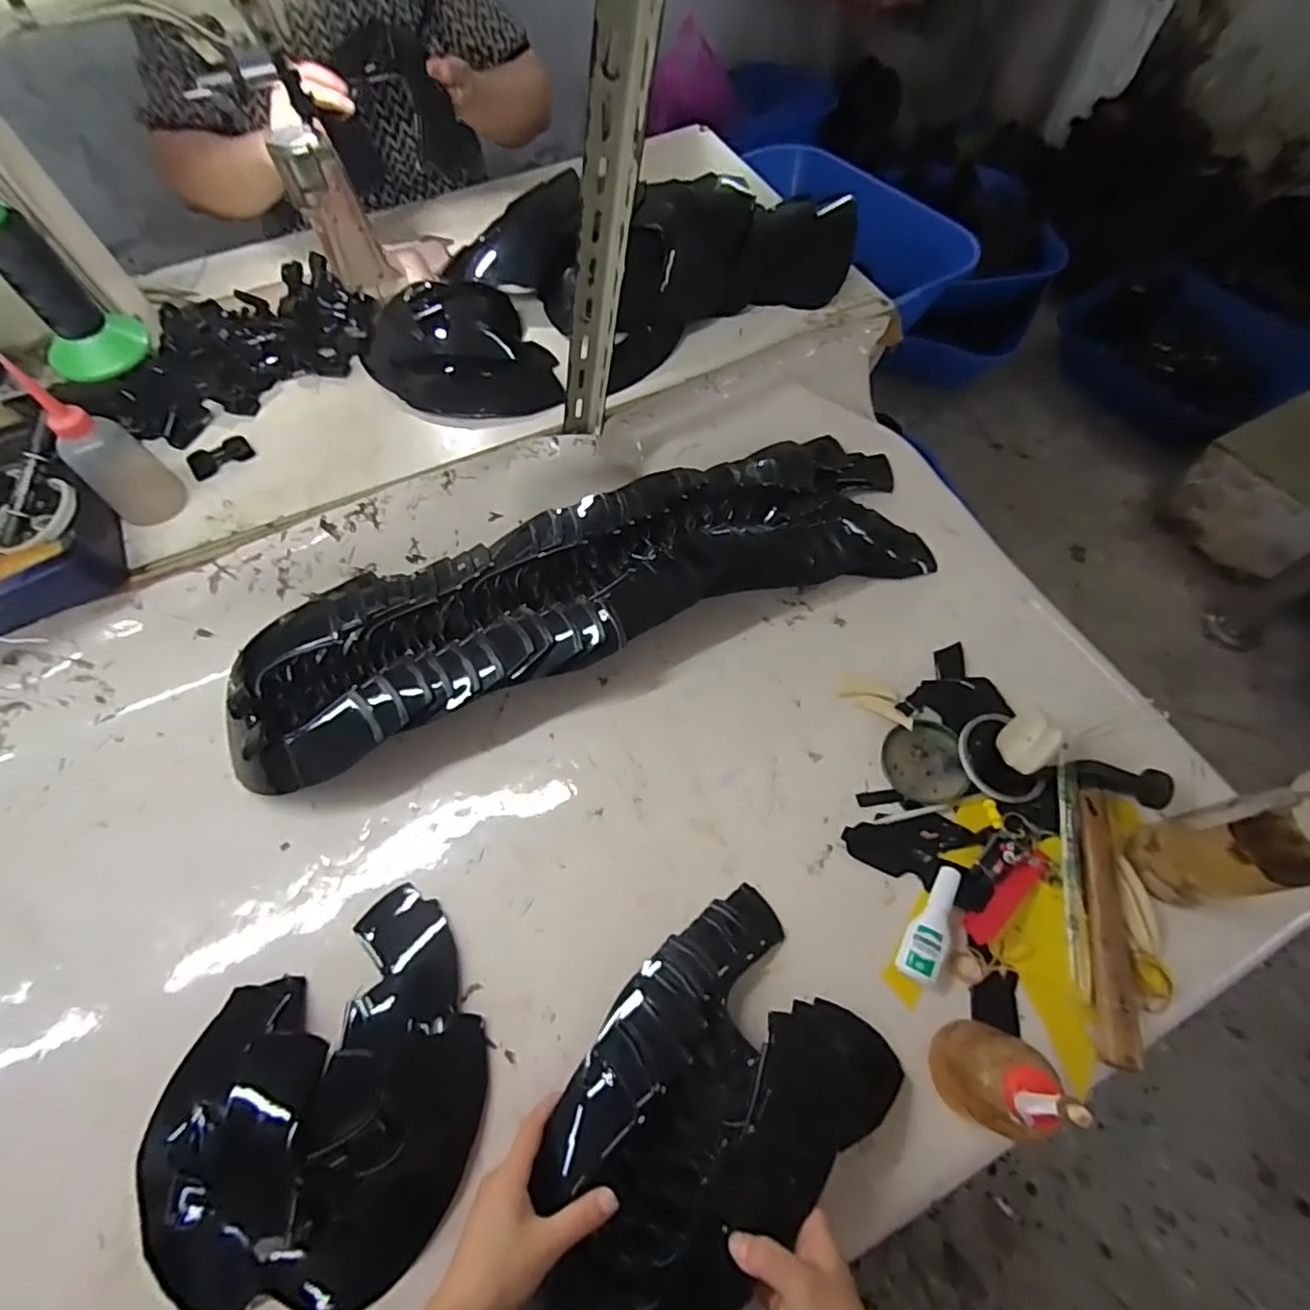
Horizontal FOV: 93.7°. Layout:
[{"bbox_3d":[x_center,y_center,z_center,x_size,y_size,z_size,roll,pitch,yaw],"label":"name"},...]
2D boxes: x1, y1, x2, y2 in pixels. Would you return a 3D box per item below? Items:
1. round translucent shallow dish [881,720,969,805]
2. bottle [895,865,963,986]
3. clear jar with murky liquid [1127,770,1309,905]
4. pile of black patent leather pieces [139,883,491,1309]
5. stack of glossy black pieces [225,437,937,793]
[{"bbox_3d":[0.252,0.100,0.580,0.071,0.007,0.078,-1,62,1],"label":"round translucent shallow dish"},{"bbox_3d":[0.232,0.223,0.512,0.032,0.018,0.096,26,66,15],"label":"bottle"},{"bbox_3d":[0.437,0.131,0.435,0.065,0.206,0.068,-12,62,-5],"label":"clear jar with murky liquid"},{"bbox_3d":[-0.249,0.333,0.450,0.235,0.064,0.229,-30,65,-13],"label":"pile of black patent leather pieces"},{"bbox_3d":[-0.059,-0.076,0.650,0.752,0.079,0.207,-20,63,-8],"label":"stack of glossy black pieces"}]

